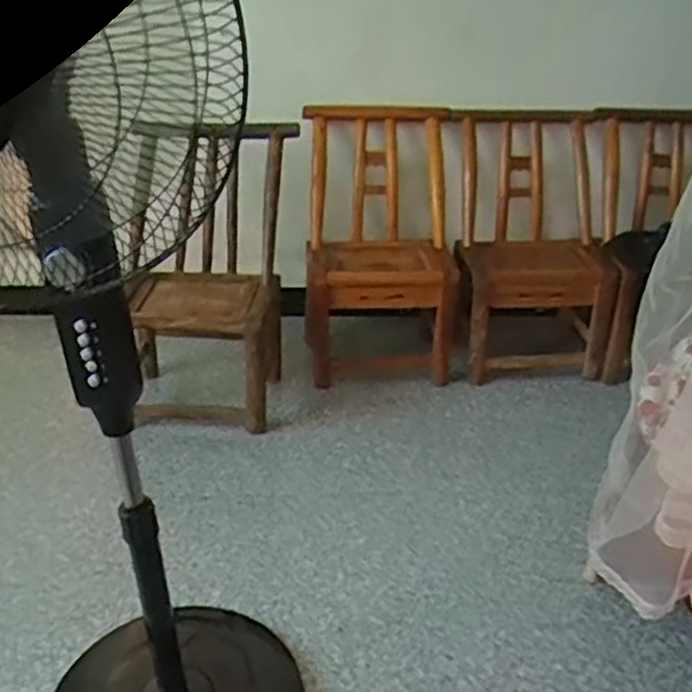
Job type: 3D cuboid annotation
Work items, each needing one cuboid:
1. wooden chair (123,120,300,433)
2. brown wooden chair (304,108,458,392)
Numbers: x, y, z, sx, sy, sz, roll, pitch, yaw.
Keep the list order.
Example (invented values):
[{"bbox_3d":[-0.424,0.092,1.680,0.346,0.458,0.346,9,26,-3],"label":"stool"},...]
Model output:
[{"bbox_3d":[-0.316,-0.156,1.637,0.363,0.623,0.388,3,29,2],"label":"wooden chair"},{"bbox_3d":[0.083,-0.243,1.819,0.359,0.640,0.374,2,29,0],"label":"brown wooden chair"}]

